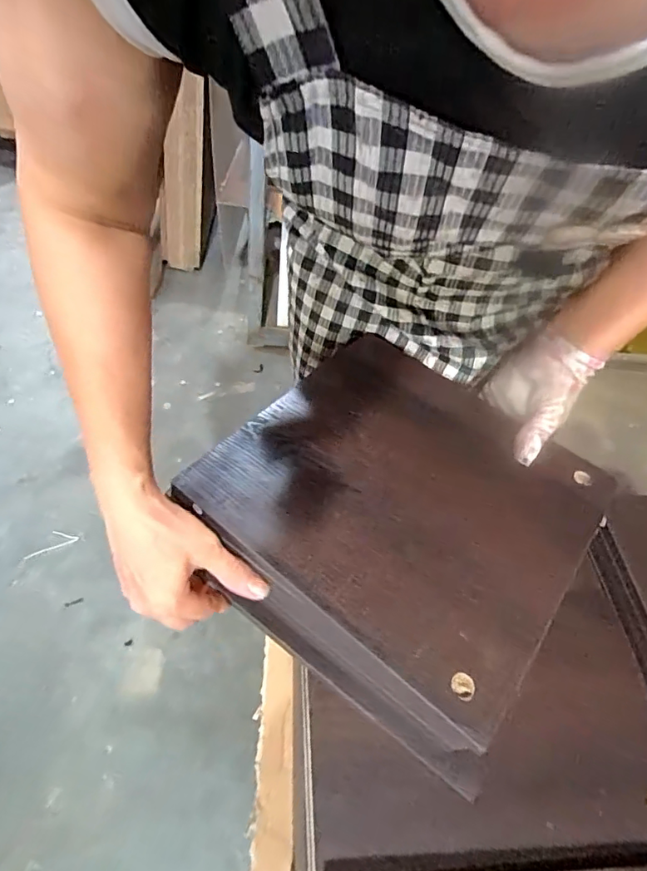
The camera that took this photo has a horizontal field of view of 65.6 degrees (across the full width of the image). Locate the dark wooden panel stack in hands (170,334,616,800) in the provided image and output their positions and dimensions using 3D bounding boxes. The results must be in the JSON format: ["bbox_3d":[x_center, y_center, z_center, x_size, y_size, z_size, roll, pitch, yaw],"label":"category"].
[{"bbox_3d":[0.064,0.063,0.435,0.276,0.092,0.277,29,50,20],"label":"dark wooden panel stack in hands"}]

